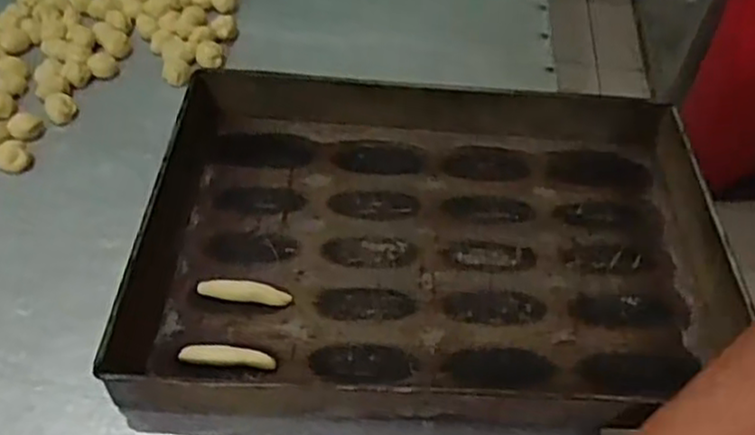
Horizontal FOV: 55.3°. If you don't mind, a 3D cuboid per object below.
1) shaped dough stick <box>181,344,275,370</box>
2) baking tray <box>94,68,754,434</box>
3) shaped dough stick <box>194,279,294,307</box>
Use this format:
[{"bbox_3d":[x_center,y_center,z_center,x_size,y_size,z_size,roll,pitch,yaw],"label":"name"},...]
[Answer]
[{"bbox_3d":[-0.124,0.114,0.597,0.077,0.015,0.017,3,48,0],"label":"shaped dough stick"},{"bbox_3d":[0.056,0.018,0.667,0.548,0.059,0.384,4,48,0],"label":"baking tray"},{"bbox_3d":[-0.119,0.066,0.642,0.081,0.012,0.017,5,48,2],"label":"shaped dough stick"}]

